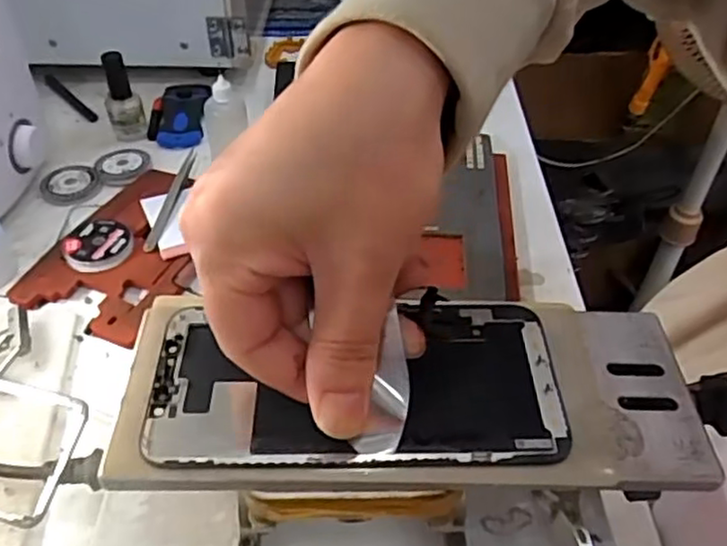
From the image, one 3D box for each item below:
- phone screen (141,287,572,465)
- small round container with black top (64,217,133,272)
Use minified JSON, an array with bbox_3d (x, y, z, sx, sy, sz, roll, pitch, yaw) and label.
[{"bbox_3d":[-0.003,0.039,0.245,0.144,0.007,0.071,-2,43,-5],"label":"phone screen"},{"bbox_3d":[-0.198,-0.022,0.507,0.048,0.015,0.054,-10,44,-11],"label":"small round container with black top"}]

